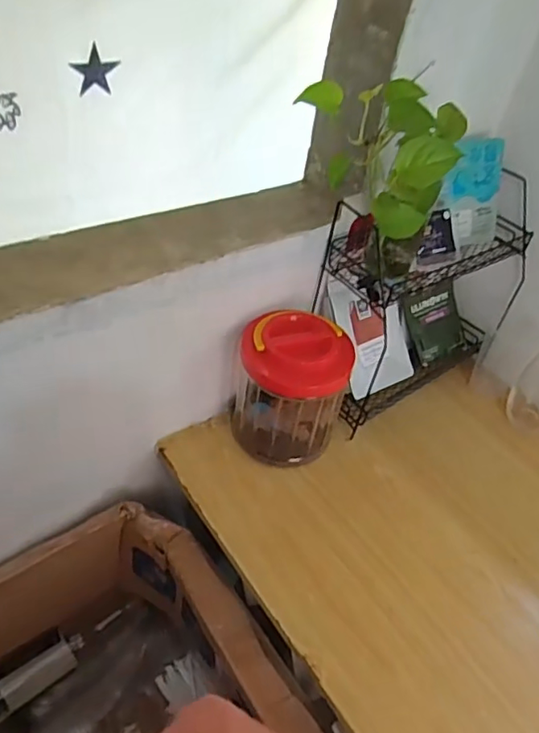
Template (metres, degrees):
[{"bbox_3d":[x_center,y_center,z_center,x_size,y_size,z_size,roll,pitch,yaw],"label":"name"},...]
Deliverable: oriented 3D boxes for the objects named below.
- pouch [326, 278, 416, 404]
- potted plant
[{"bbox_3d":[0.157,-0.055,0.850,0.131,0.170,0.031,-21,7,-32],"label":"pouch"},{"bbox_3d":[0.123,-0.207,0.668,0.155,0.235,0.129,23,44,12],"label":"potted plant"}]

